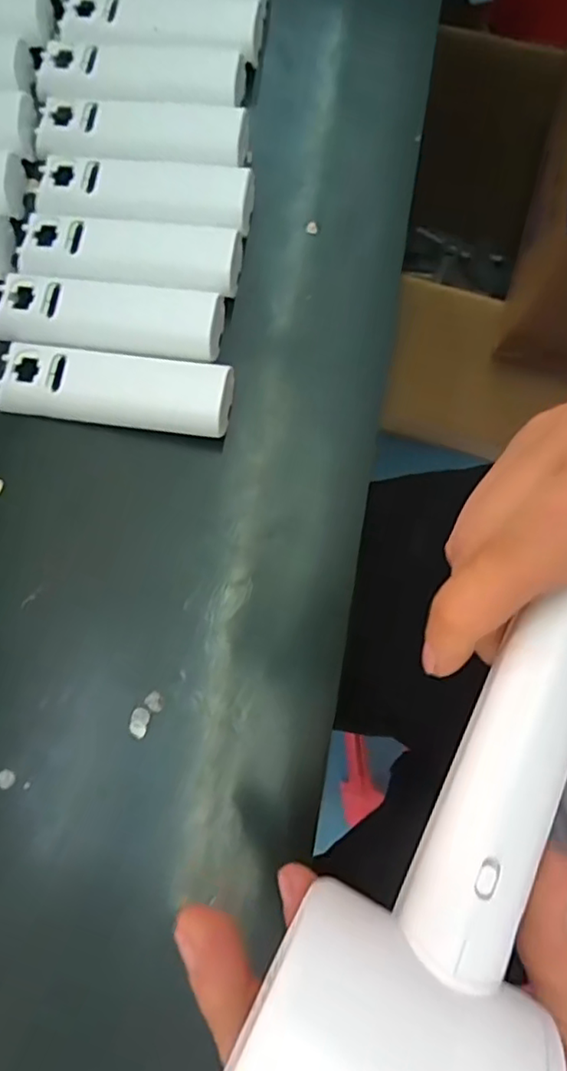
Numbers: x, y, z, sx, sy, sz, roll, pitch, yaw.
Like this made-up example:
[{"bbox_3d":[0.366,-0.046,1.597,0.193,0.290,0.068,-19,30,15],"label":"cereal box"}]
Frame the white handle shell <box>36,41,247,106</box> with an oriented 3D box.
[{"bbox_3d":[-0.073,-0.232,0.309,0.104,0.024,0.034,5,80,1],"label":"white handle shell"}]

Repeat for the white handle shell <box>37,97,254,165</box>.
[{"bbox_3d":[-0.070,-0.198,0.304,0.103,0.023,0.033,6,80,1],"label":"white handle shell"}]

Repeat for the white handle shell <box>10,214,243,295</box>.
[{"bbox_3d":[-0.073,-0.132,0.285,0.102,0.013,0.034,5,80,0],"label":"white handle shell"}]

